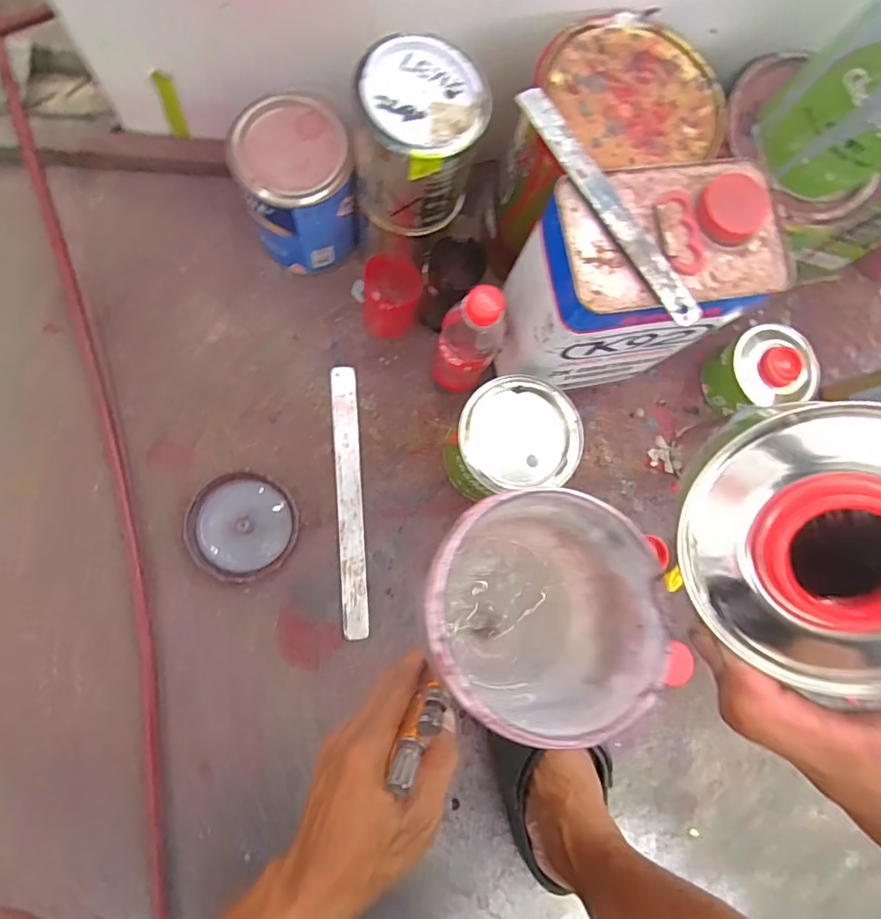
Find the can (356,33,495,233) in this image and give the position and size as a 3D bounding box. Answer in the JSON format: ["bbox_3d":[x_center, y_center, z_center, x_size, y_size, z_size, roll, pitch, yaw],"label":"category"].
[{"bbox_3d":[-0.019,-0.265,0.461,0.096,0.119,0.097,1,82,-6],"label":"can"}]

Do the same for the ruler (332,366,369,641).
[{"bbox_3d":[-0.095,0.042,0.572,0.025,0.004,0.283,-3,84,-7],"label":"ruler"}]

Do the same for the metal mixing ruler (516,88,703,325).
[{"bbox_3d":[0.116,-0.175,0.377,0.020,0.005,0.196,-35,87,-5],"label":"metal mixing ruler"}]

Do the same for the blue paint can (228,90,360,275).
[{"bbox_3d":[-0.137,-0.263,0.531,0.100,0.121,0.107,1,84,-7],"label":"blue paint can"}]

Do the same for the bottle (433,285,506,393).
[{"bbox_3d":[0.024,-0.104,0.508,0.056,0.181,0.049,24,82,-3],"label":"bottle"}]

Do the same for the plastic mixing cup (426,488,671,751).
[{"bbox_3d":[0.039,0.066,0.260,0.095,0.116,0.095,1,84,-7],"label":"plastic mixing cup"}]

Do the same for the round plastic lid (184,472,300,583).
[{"bbox_3d":[-0.196,0.066,0.542,0.103,0.029,0.101,1,84,-7],"label":"round plastic lid"}]

